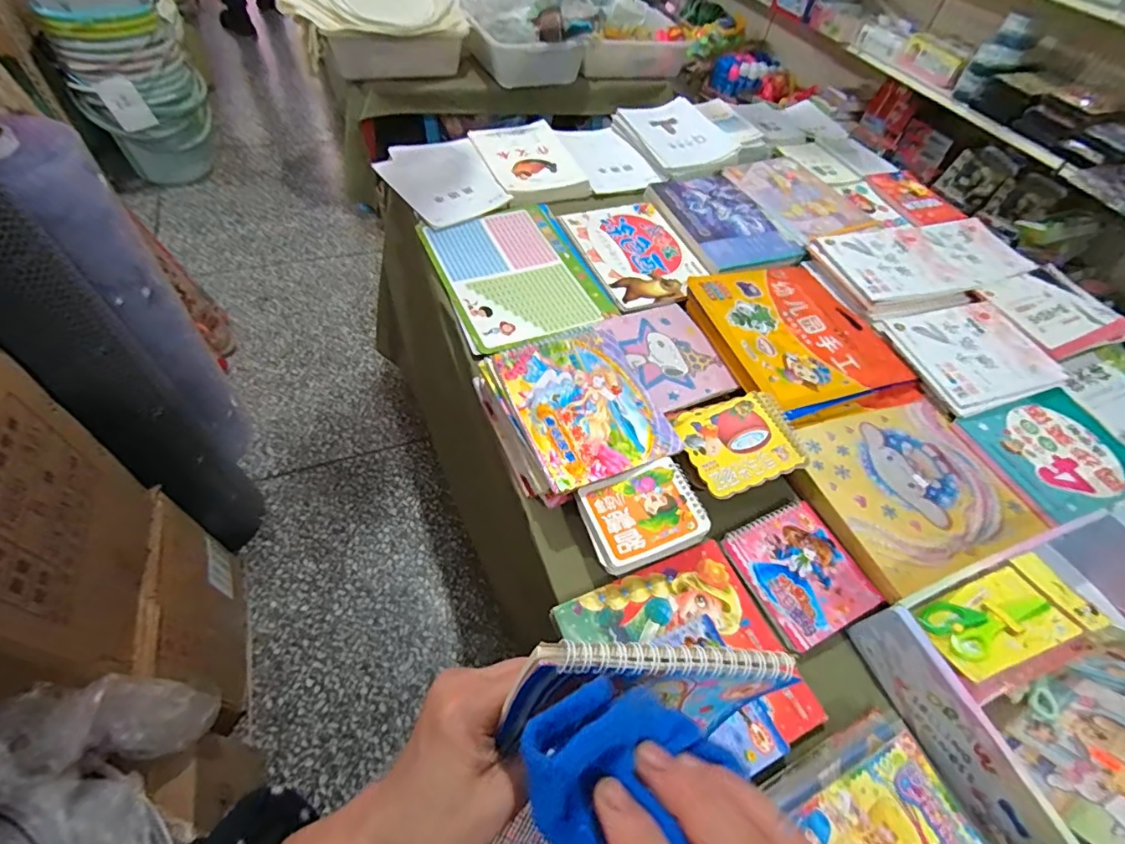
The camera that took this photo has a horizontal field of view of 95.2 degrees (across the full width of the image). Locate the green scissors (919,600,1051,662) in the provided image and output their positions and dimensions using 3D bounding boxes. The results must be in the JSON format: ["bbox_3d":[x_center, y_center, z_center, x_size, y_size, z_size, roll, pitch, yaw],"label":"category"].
[{"bbox_3d":[0.448,0.205,0.550,0.120,0.012,0.065,-24,37,-16],"label":"green scissors"}]

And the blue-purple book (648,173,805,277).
[{"bbox_3d":[0.323,-0.417,1.044,0.213,0.020,0.312,-14,57,-18],"label":"blue-purple book"}]

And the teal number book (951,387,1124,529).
[{"bbox_3d":[0.750,0.039,0.770,0.276,0.016,0.180,-13,56,-18],"label":"teal number book"}]

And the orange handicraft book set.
[{"bbox_3d":[0.382,-0.144,0.844,0.277,0.031,0.310,-10,55,-15],"label":"orange handicraft book set"}]

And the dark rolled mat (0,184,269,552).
[{"bbox_3d":[-0.682,-0.027,0.763,0.134,0.794,0.153,7,53,-3],"label":"dark rolled mat"}]

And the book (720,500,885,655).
[{"bbox_3d":[0.290,0.178,0.627,0.142,0.012,0.150,-19,58,-21],"label":"book"}]

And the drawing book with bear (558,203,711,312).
[{"bbox_3d":[0.143,-0.325,0.977,0.208,0.013,0.289,-14,57,-18],"label":"drawing book with bear"}]

